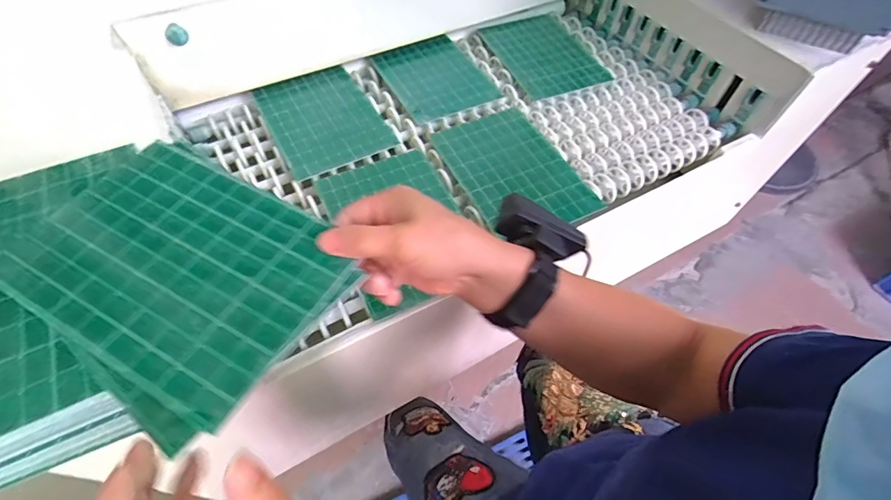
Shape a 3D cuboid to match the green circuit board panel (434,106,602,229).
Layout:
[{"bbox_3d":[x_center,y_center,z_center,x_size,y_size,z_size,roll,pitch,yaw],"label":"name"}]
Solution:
[{"bbox_3d":[0.083,-0.103,0.537,0.136,0.008,0.202,-24,61,-17],"label":"green circuit board panel"}]

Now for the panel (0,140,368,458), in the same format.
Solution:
[{"bbox_3d":[-0.172,0.007,0.275,0.202,0.004,0.144,31,61,18],"label":"panel"}]

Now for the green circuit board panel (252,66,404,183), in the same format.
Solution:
[{"bbox_3d":[-0.167,-0.185,0.582,0.141,0.004,0.196,-26,61,-18],"label":"green circuit board panel"}]

